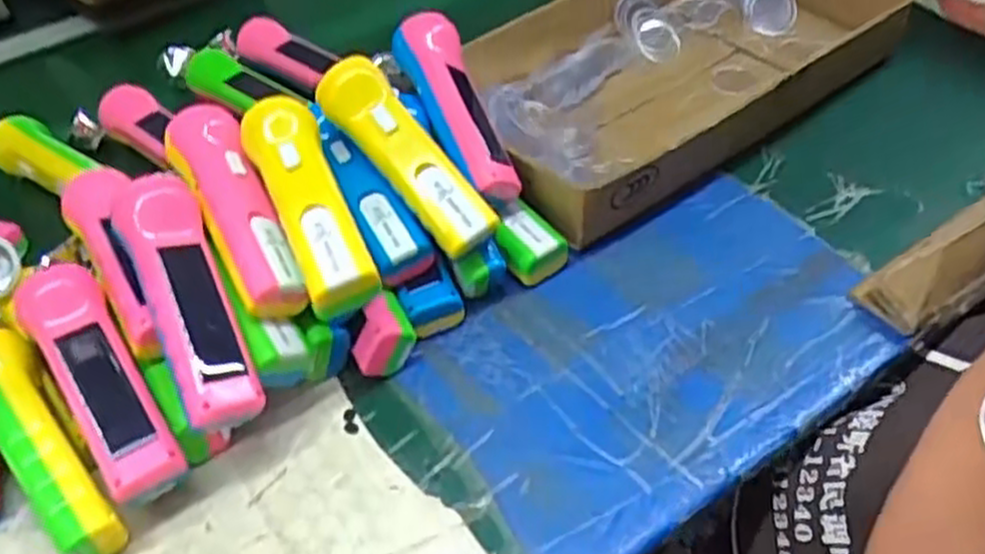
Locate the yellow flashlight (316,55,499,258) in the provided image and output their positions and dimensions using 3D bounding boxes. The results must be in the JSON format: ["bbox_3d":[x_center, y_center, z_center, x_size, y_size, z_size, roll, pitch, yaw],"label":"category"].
[{"bbox_3d":[-0.060,-0.086,0.545,0.046,0.035,0.165,-32,71,-23],"label":"yellow flashlight"}]

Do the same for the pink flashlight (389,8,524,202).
[{"bbox_3d":[-0.023,-0.125,0.595,0.052,0.049,0.160,-20,68,-13],"label":"pink flashlight"}]

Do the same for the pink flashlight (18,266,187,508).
[{"bbox_3d":[-0.241,0.060,0.483,0.044,0.030,0.165,-30,68,-22],"label":"pink flashlight"}]

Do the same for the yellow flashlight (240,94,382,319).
[{"bbox_3d":[-0.116,-0.048,0.510,0.049,0.048,0.160,-21,61,-14],"label":"yellow flashlight"}]

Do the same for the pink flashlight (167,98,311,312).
[{"bbox_3d":[-0.167,-0.044,0.520,0.047,0.043,0.164,-19,65,-25],"label":"pink flashlight"}]

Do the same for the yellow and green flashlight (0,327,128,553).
[{"bbox_3d":[-0.275,0.093,0.471,0.051,0.038,0.172,-34,67,-25],"label":"yellow and green flashlight"}]

